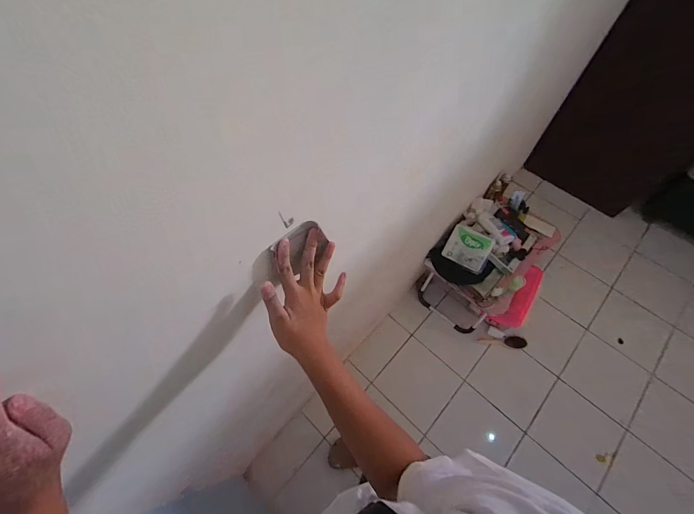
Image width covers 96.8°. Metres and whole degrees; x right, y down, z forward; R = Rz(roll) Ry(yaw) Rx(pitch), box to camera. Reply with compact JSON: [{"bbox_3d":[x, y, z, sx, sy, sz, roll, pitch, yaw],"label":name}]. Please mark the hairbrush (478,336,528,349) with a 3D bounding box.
[{"bbox_3d":[0.750,0.411,1.489,0.230,0.043,0.058,1,63,2],"label":"hairbrush"}]

